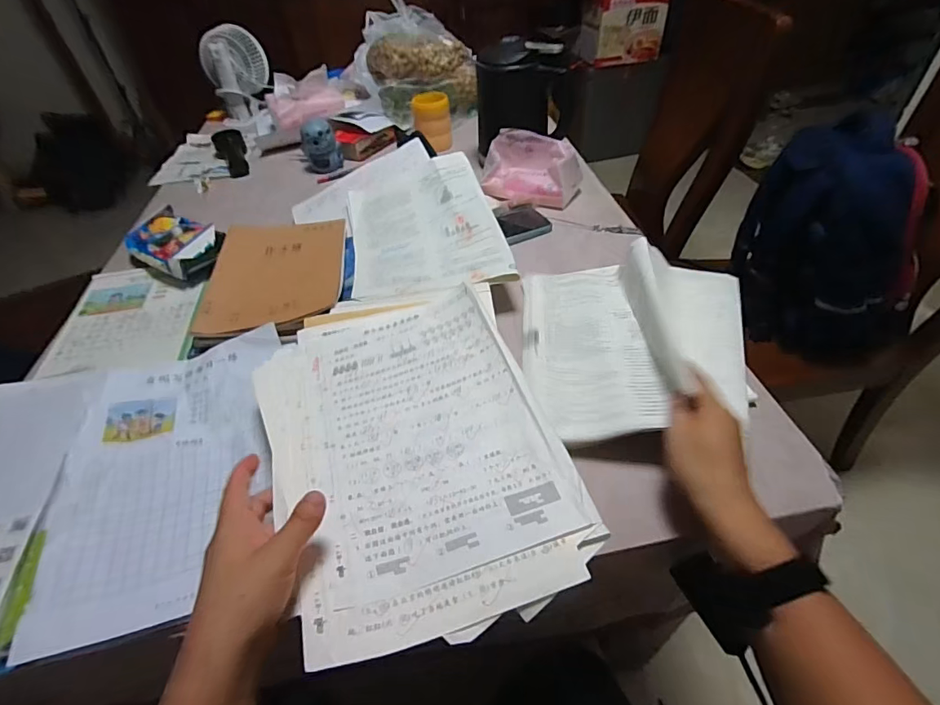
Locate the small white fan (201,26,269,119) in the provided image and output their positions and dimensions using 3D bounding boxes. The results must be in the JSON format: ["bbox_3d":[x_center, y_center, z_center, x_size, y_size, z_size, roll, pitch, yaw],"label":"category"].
[{"bbox_3d":[-0.560,-0.681,1.122,0.136,0.177,0.073,-24,49,-17],"label":"small white fan"}]

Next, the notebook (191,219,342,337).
[{"bbox_3d":[-0.259,-0.114,0.631,0.170,0.026,0.239,-8,46,-3],"label":"notebook"}]

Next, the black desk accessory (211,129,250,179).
[{"bbox_3d":[-0.506,-0.428,0.978,0.064,0.060,0.154,-23,48,-16],"label":"black desk accessory"}]

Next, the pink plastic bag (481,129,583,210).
[{"bbox_3d":[0.099,-0.306,0.779,0.163,0.089,0.085,15,49,19],"label":"pink plastic bag"}]

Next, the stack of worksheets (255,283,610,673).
[{"bbox_3d":[-0.051,0.067,0.410,0.233,0.028,0.331,-19,48,-13],"label":"stack of worksheets"}]

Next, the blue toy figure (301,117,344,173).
[{"bbox_3d":[-0.296,-0.411,0.920,0.070,0.092,0.055,-15,47,-9],"label":"blue toy figure"}]

